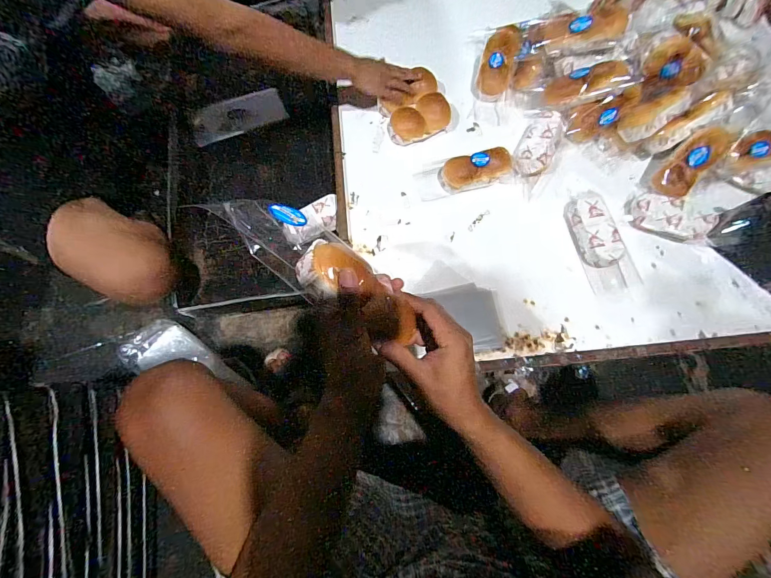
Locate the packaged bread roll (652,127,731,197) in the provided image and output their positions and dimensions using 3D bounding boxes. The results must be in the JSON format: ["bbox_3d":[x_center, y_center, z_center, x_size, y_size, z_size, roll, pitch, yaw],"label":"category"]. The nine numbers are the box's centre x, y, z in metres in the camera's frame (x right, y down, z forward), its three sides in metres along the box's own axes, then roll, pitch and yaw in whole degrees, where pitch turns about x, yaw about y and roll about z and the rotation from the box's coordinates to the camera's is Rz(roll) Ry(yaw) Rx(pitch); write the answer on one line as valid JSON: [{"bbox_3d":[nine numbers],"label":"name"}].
[{"bbox_3d":[0.613,-0.249,0.683,0.076,0.135,0.044,31,39,9],"label":"packaged bread roll"}]

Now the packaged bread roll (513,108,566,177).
[{"bbox_3d":[0.323,-0.305,0.732,0.077,0.055,0.154,27,75,8],"label":"packaged bread roll"}]

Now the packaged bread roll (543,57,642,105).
[{"bbox_3d":[0.421,-0.431,0.708,0.168,0.054,0.065,-4,71,24],"label":"packaged bread roll"}]

